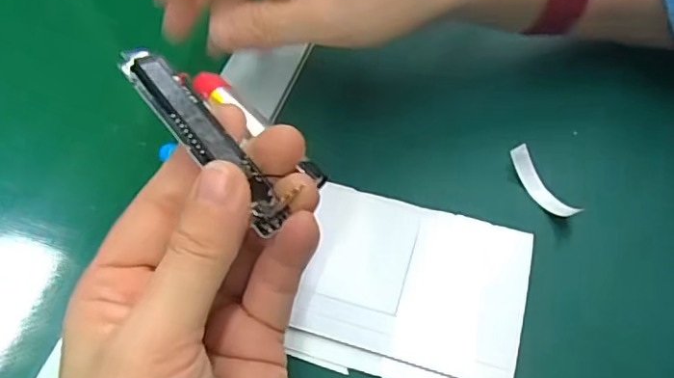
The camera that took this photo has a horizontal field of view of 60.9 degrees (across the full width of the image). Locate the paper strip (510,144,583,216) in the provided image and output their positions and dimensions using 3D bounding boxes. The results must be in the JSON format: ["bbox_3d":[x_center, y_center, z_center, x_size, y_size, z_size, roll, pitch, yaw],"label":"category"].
[{"bbox_3d":[0.093,-0.001,0.263,0.009,0.014,0.039,-28,61,-14],"label":"paper strip"}]

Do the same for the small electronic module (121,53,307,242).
[{"bbox_3d":[-0.038,-0.017,0.172,0.016,0.011,0.066,-42,89,-21],"label":"small electronic module"}]

